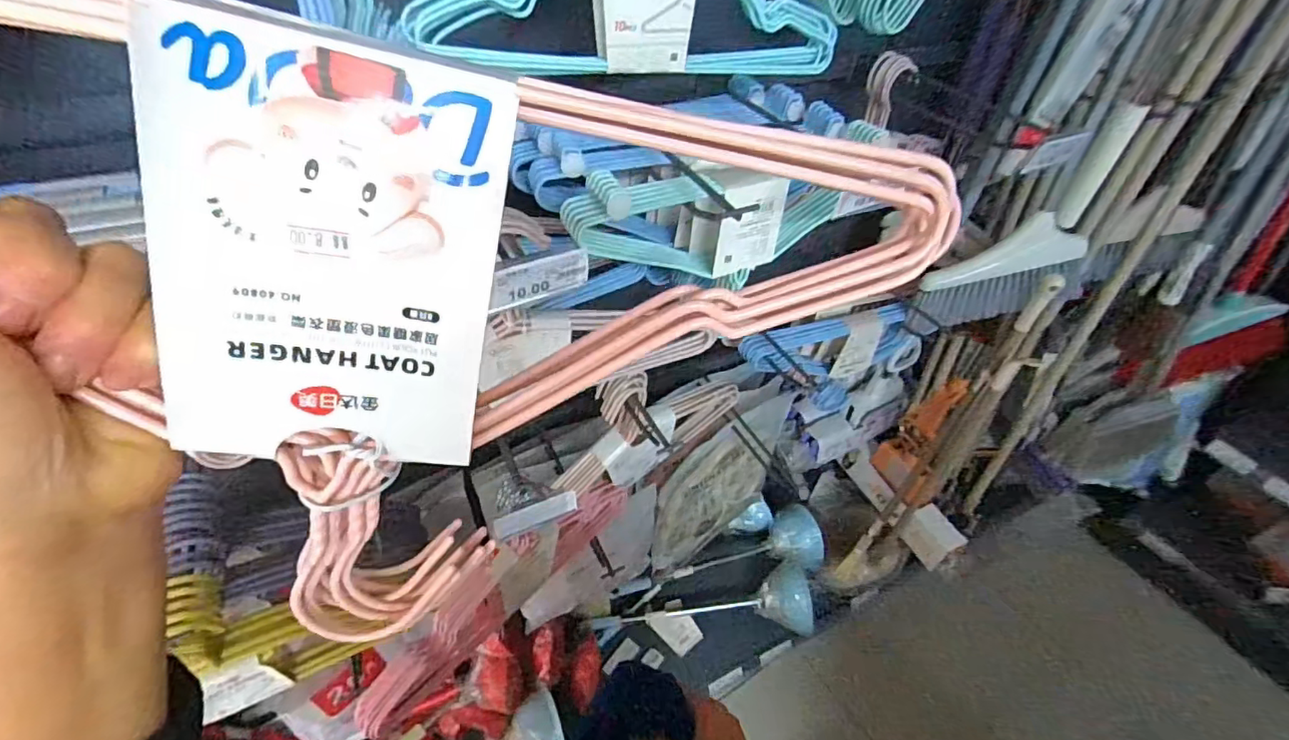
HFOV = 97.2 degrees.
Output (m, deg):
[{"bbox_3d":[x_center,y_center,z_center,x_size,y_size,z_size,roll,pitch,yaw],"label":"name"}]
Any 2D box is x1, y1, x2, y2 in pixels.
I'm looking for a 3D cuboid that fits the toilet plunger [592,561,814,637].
[{"bbox_3d":[0.134,0.564,1.345,0.510,0.138,0.125,-8,44,8],"label":"toilet plunger"}]

